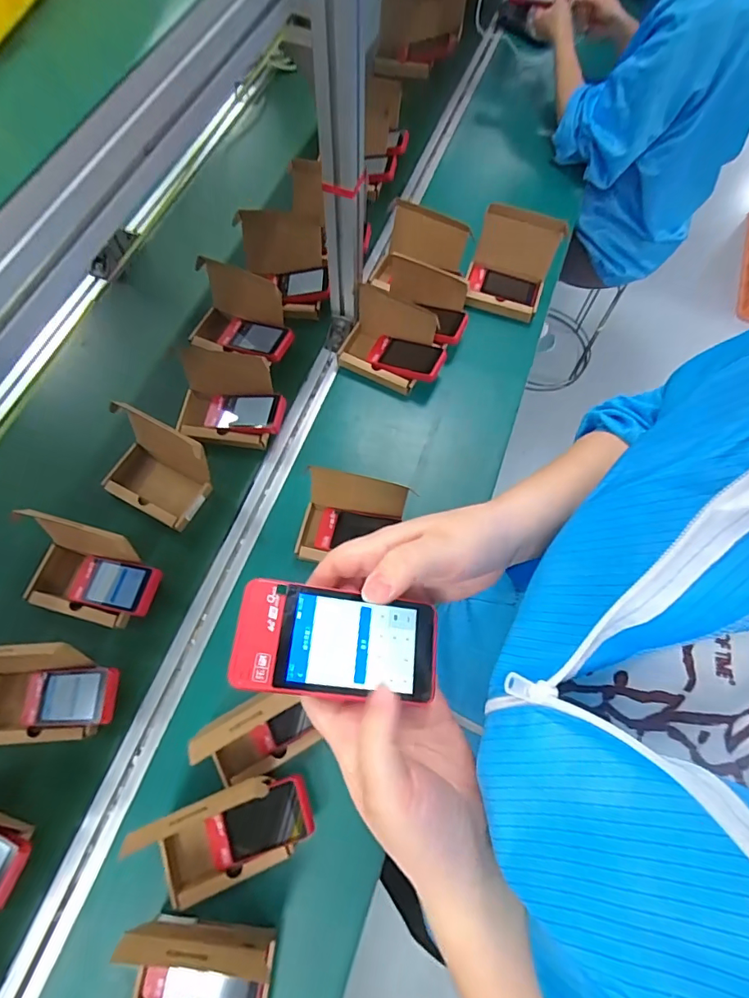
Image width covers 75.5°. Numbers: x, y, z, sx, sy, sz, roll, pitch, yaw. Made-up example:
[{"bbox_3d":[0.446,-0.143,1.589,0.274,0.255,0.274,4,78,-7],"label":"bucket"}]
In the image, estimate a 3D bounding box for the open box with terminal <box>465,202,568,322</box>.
[{"bbox_3d":[0.235,-0.400,0.833,0.135,0.115,0.138,16,64,6],"label":"open box with terminal"}]

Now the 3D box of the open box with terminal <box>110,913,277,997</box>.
[{"bbox_3d":[-0.172,0.470,0.468,0.132,0.134,0.090,8,63,2],"label":"open box with terminal"}]

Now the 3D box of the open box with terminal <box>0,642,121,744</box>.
[{"bbox_3d":[-0.407,0.236,0.581,0.179,0.112,0.098,-2,63,-3],"label":"open box with terminal"}]

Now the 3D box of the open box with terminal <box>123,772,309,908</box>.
[{"bbox_3d":[-0.155,0.360,0.512,0.152,0.122,0.087,-20,65,-12],"label":"open box with terminal"}]

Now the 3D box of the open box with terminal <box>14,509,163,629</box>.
[{"bbox_3d":[-0.383,0.098,0.634,0.185,0.116,0.097,14,63,5],"label":"open box with terminal"}]

